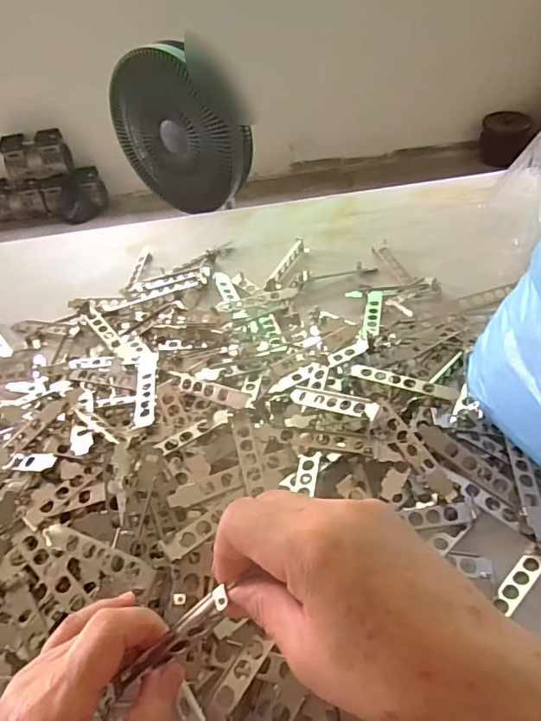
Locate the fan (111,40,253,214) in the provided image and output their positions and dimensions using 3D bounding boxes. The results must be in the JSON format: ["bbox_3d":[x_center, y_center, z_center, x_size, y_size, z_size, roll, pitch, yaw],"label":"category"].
[{"bbox_3d":[-0.188,-0.481,1.024,0.303,0.276,0.110,30,56,30],"label":"fan"}]

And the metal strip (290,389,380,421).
[{"bbox_3d":[0.063,0.042,0.489,0.100,0.010,0.020,9,45,40],"label":"metal strip"}]

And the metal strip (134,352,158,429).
[{"bbox_3d":[-0.134,0.023,0.537,0.022,0.010,0.149,-12,31,-5],"label":"metal strip"}]

